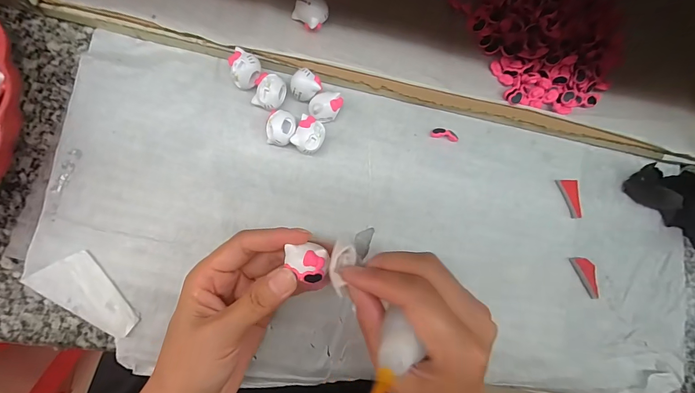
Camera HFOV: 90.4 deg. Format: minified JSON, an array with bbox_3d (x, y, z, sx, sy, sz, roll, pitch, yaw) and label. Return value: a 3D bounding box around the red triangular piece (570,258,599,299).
[{"bbox_3d":[0.203,0.067,0.290,0.015,0.004,0.038,-28,91,-9],"label":"red triangular piece"}]

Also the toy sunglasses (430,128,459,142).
[{"bbox_3d":[0.080,-0.051,0.280,0.024,0.004,0.009,9,85,-8],"label":"toy sunglasses"}]

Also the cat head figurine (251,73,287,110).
[{"bbox_3d":[-0.057,-0.077,0.253,0.022,0.016,0.025,15,85,-7],"label":"cat head figurine"}]

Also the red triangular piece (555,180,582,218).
[{"bbox_3d":[0.194,0.000,0.295,0.016,0.006,0.034,-21,90,-9],"label":"red triangular piece"}]

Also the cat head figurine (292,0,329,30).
[{"bbox_3d":[-0.027,-0.135,0.253,0.020,0.021,0.023,-41,93,-9],"label":"cat head figurine"}]

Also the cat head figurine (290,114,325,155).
[{"bbox_3d":[-0.028,-0.045,0.256,0.021,0.017,0.027,25,83,-6],"label":"cat head figurine"}]

